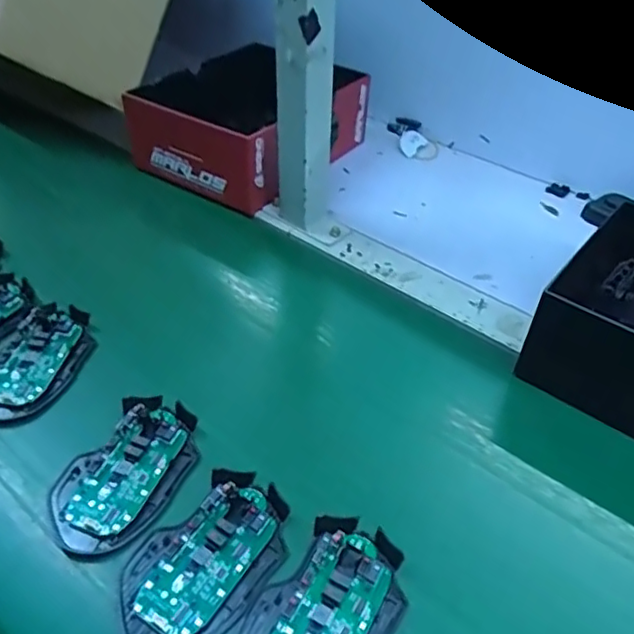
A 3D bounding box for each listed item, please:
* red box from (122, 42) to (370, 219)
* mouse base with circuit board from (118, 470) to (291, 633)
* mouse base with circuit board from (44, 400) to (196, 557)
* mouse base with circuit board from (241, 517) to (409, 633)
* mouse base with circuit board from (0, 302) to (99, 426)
[{"bbox_3d":[-0.074,-0.226,0.713,0.188,0.103,0.228,20,46,18],"label":"red box"},{"bbox_3d":[-0.066,0.144,0.363,0.071,0.018,0.113,30,50,26],"label":"mouse base with circuit board"},{"bbox_3d":[-0.126,0.103,0.406,0.071,0.021,0.112,25,48,22],"label":"mouse base with circuit board"},{"bbox_3d":[0.004,0.168,0.341,0.072,0.015,0.115,23,47,21],"label":"mouse base with circuit board"},{"bbox_3d":[-0.223,0.035,0.481,0.070,0.021,0.108,18,45,16],"label":"mouse base with circuit board"}]

